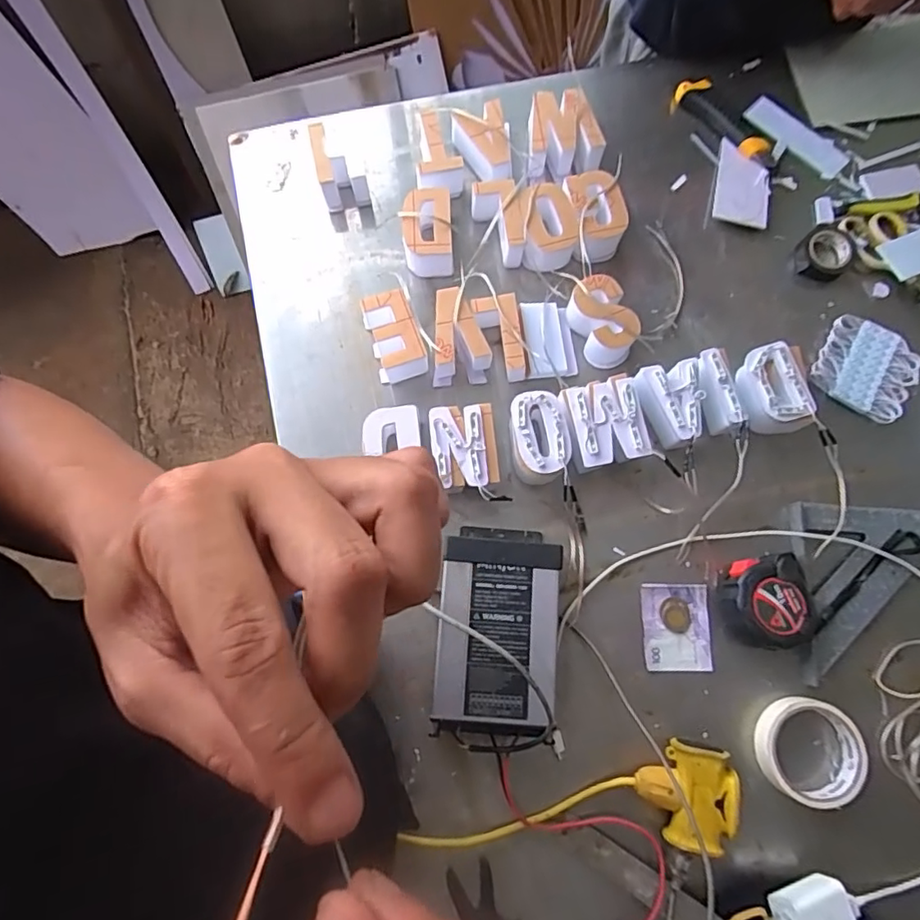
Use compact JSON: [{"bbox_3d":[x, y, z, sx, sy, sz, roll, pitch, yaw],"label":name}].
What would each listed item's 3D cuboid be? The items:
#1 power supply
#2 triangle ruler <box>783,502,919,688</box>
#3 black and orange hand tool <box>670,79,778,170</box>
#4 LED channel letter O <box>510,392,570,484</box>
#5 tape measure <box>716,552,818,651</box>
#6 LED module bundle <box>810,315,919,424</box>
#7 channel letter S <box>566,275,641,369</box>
[{"bbox_3d":[0.033,0.160,0.538,0.111,0.050,0.194,5,78,0],"label":"power supply"},{"bbox_3d":[0.395,0.094,0.583,0.235,0.022,0.127,-39,79,-10],"label":"triangle ruler"},{"bbox_3d":[0.329,-0.414,0.703,0.151,0.015,0.049,42,79,9],"label":"black and orange hand tool"},{"bbox_3d":[0.078,-0.021,0.584,0.060,0.049,0.089,-6,75,-2],"label":"LED channel letter O"},{"bbox_3d":[0.299,0.139,0.556,0.085,0.035,0.088,-12,76,-4],"label":"tape measure"},{"bbox_3d":[0.449,-0.103,0.632,0.099,0.009,0.101,31,77,7],"label":"LED module bundle"},{"bbox_3d":[0.153,-0.147,0.622,0.058,0.052,0.095,-28,77,-8],"label":"channel letter S"}]

